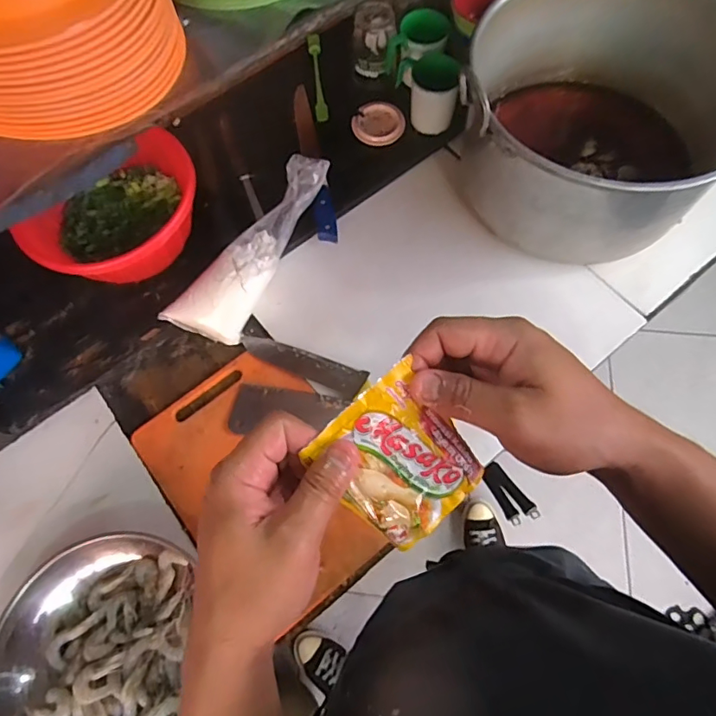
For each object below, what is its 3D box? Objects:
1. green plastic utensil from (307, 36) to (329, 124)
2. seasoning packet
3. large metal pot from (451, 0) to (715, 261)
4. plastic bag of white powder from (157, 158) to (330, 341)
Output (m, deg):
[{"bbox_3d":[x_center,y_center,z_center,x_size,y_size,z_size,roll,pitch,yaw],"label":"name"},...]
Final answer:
[{"bbox_3d":[-0.066,-0.460,0.830,0.020,0.020,0.172,-7,68,0],"label":"green plastic utensil"},{"bbox_3d":[0.024,0.058,0.290,0.072,0.007,0.085,-41,98,-4],"label":"seasoning packet"},{"bbox_3d":[0.313,-0.292,0.656,0.344,0.201,0.317,-1,69,2],"label":"large metal pot"},{"bbox_3d":[-0.139,-0.141,0.676,0.087,0.081,0.278,38,92,16],"label":"plastic bag of white powder"}]

